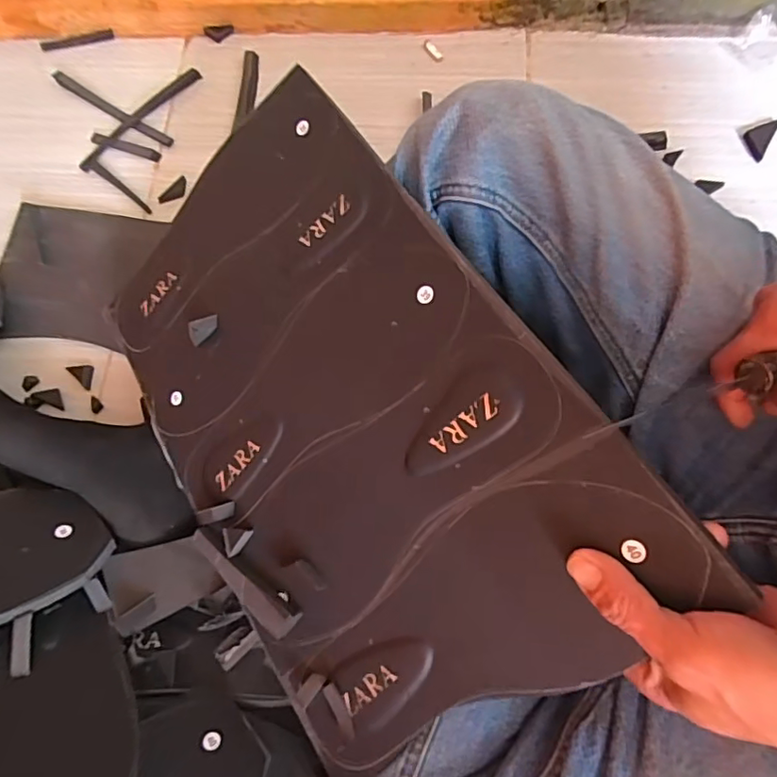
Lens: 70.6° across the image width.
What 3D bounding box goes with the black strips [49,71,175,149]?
[{"bbox_3d":[-0.317,-0.316,0.623,0.179,0.006,0.018,32,76,12],"label":"black strips"}]

